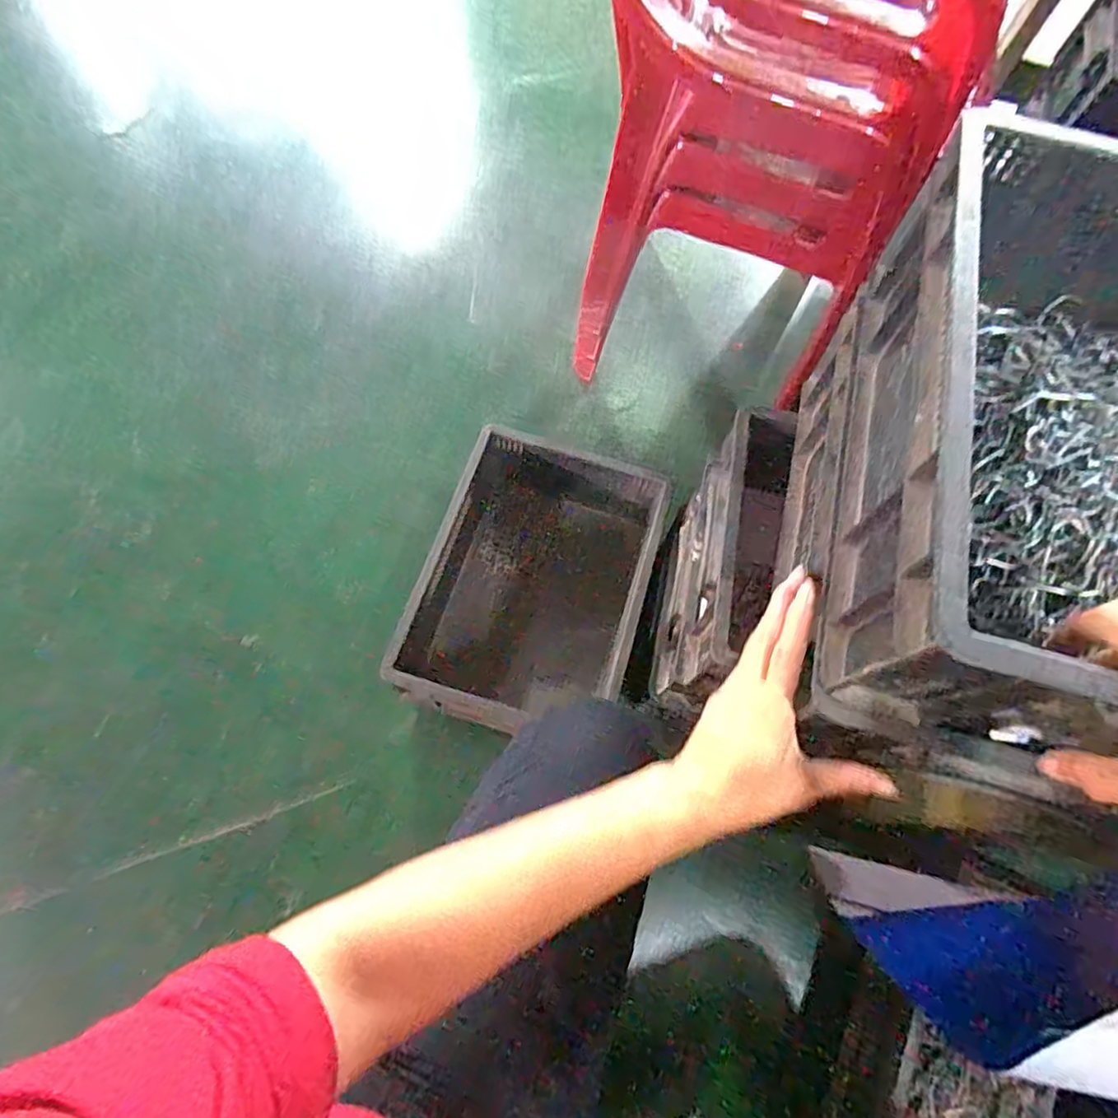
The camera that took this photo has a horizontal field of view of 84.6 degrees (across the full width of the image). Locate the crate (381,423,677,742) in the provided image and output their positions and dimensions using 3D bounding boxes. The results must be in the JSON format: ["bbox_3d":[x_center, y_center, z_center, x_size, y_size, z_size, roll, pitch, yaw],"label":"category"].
[{"bbox_3d":[-0.018,0.029,0.773,0.246,0.169,0.356,19,70,3],"label":"crate"}]

